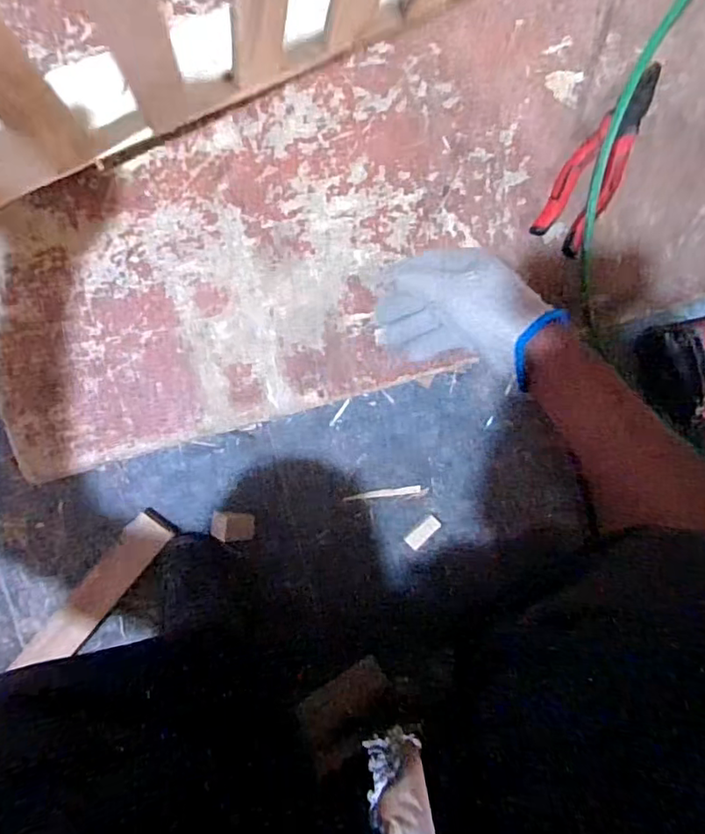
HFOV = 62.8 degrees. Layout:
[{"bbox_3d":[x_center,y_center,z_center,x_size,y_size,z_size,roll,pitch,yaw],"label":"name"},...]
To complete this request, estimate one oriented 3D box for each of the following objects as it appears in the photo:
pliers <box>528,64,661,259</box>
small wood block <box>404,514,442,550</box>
[{"bbox_3d":[0.247,-0.250,0.556,0.059,0.022,0.194,34,93,-8],"label":"pliers"},{"bbox_3d":[0.076,0.123,0.617,0.041,0.006,0.017,-41,99,1],"label":"small wood block"}]

